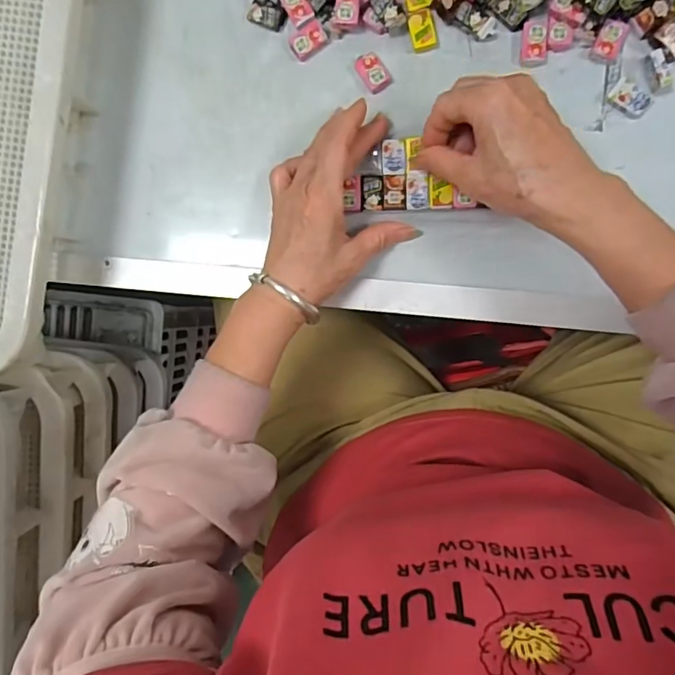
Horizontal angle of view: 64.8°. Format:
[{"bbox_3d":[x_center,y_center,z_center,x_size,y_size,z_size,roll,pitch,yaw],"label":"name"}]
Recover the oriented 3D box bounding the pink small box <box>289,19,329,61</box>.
[{"bbox_3d":[-0.022,-0.222,0.396,0.026,0.006,0.020,-29,90,7],"label":"pink small box"}]

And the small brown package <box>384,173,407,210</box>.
[{"bbox_3d":[0.042,-0.107,0.390,0.016,0.004,0.026,-3,93,7],"label":"small brown package"}]

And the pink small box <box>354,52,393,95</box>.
[{"bbox_3d":[0.027,-0.197,0.394,0.020,0.009,0.030,-34,89,7],"label":"pink small box"}]

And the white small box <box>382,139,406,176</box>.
[{"bbox_3d":[0.042,-0.133,0.395,0.017,0.011,0.026,-3,93,7],"label":"white small box"}]

